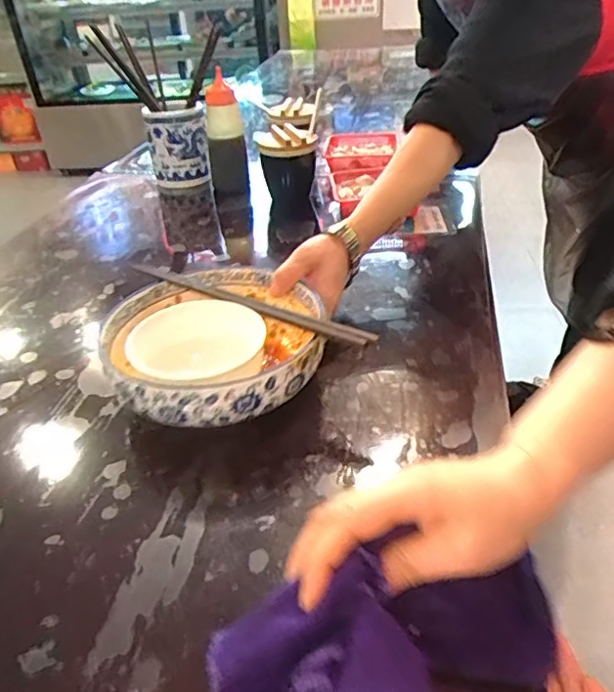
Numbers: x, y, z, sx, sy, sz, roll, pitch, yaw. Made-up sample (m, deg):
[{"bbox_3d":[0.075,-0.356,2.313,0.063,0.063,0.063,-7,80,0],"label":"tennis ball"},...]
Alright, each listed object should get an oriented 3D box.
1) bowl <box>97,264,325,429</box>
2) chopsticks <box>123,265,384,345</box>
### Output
[{"bbox_3d":[-0.081,0.000,0.499,0.182,0.076,0.193,-1,35,1],"label":"bowl"},{"bbox_3d":[-0.049,-0.036,0.482,0.232,0.011,0.015,17,40,26],"label":"chopsticks"}]

